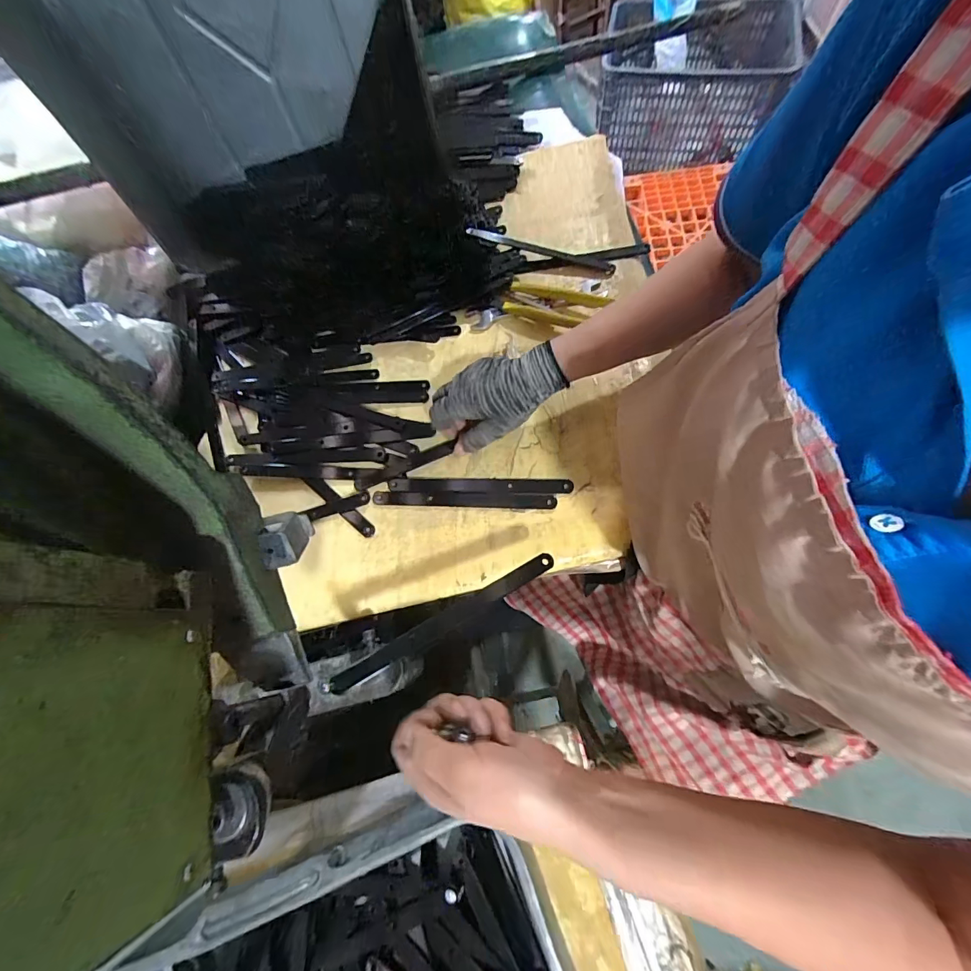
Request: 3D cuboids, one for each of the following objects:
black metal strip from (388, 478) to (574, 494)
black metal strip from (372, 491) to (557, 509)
[{"bbox_3d":[-0.007,-0.001,0.469,0.199,0.004,0.018,1,68,8],"label":"black metal strip"},{"bbox_3d":[-0.025,0.015,0.466,0.199,0.004,0.017,1,72,8],"label":"black metal strip"}]

